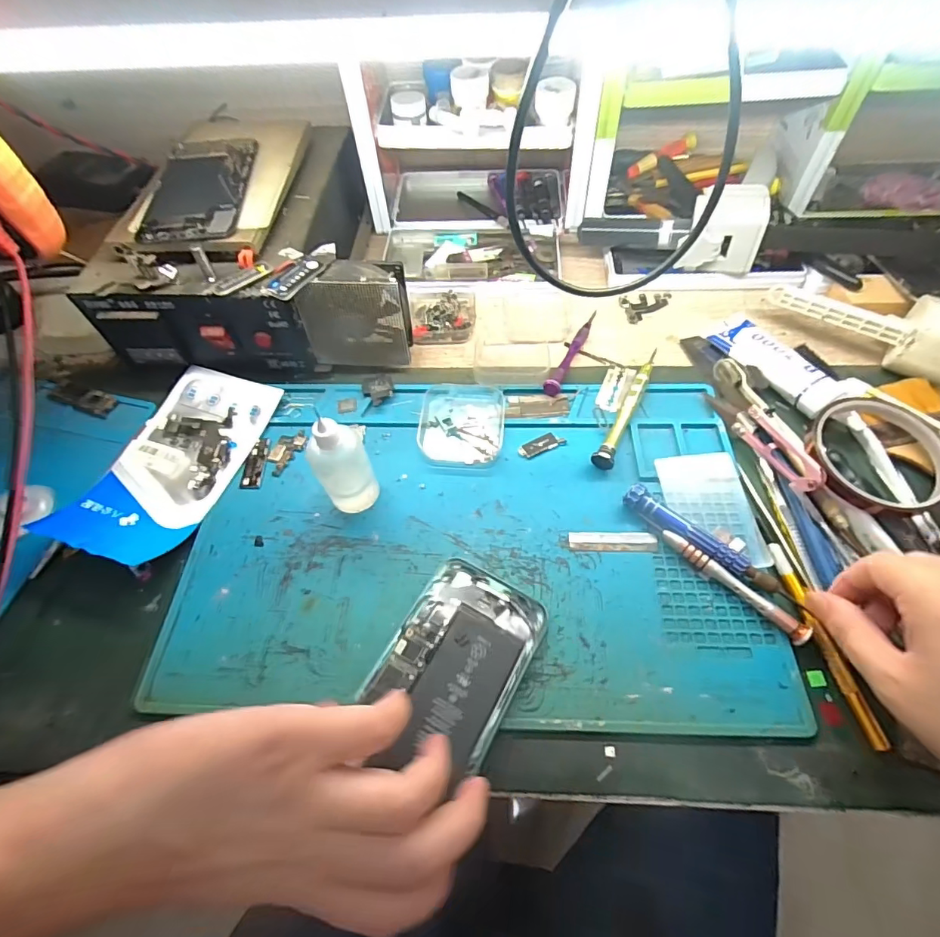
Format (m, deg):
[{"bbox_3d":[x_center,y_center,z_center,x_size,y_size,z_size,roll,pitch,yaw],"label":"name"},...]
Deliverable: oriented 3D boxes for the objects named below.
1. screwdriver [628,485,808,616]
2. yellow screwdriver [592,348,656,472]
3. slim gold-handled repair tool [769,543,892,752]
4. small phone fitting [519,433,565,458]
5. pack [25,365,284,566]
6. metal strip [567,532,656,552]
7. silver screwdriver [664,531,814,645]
[{"bbox_3d":[0.150,0.048,0.306,0.115,0.016,0.014,36,66,22],"label":"screwdriver"},{"bbox_3d":[0.121,-0.045,0.367,0.014,0.015,0.115,26,63,17],"label":"yellow screwdriver"},{"bbox_3d":[0.203,0.096,0.278,0.008,0.008,0.114,-10,59,-3],"label":"slim gold-handled repair tool"},{"bbox_3d":[0.053,-0.018,0.360,0.036,0.004,0.013,-19,59,-8],"label":"small phone fitting"},{"bbox_3d":[-0.221,-0.011,0.358,0.091,0.029,0.165,13,60,11],"label":"pack"},{"bbox_3d":[0.094,0.047,0.319,0.056,0.004,0.013,2,59,4],"label":"metal strip"},{"bbox_3d":[0.159,0.070,0.294,0.092,0.008,0.011,38,67,23],"label":"silver screwdriver"}]

